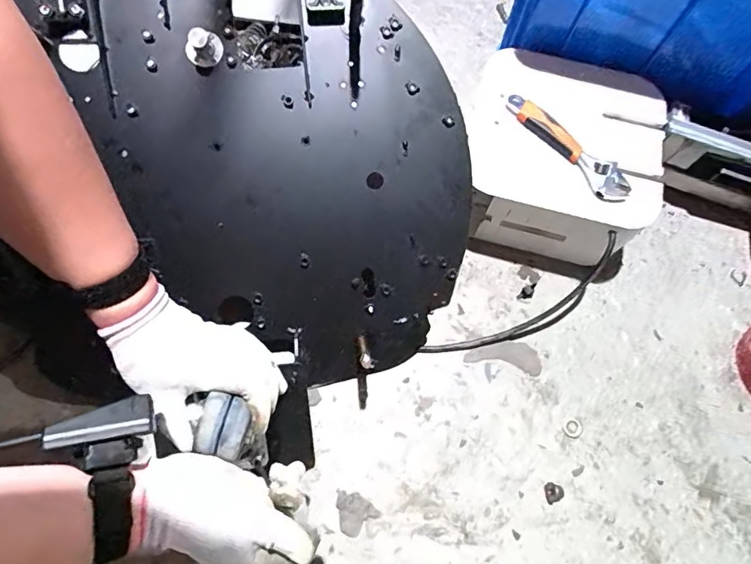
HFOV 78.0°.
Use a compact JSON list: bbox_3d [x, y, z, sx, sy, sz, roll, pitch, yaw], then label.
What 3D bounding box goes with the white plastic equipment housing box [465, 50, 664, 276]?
[{"bbox_3d":[0.250,-0.177,0.651,0.241,0.122,0.272,12,67,2],"label":"white plastic equipment housing box"}]

